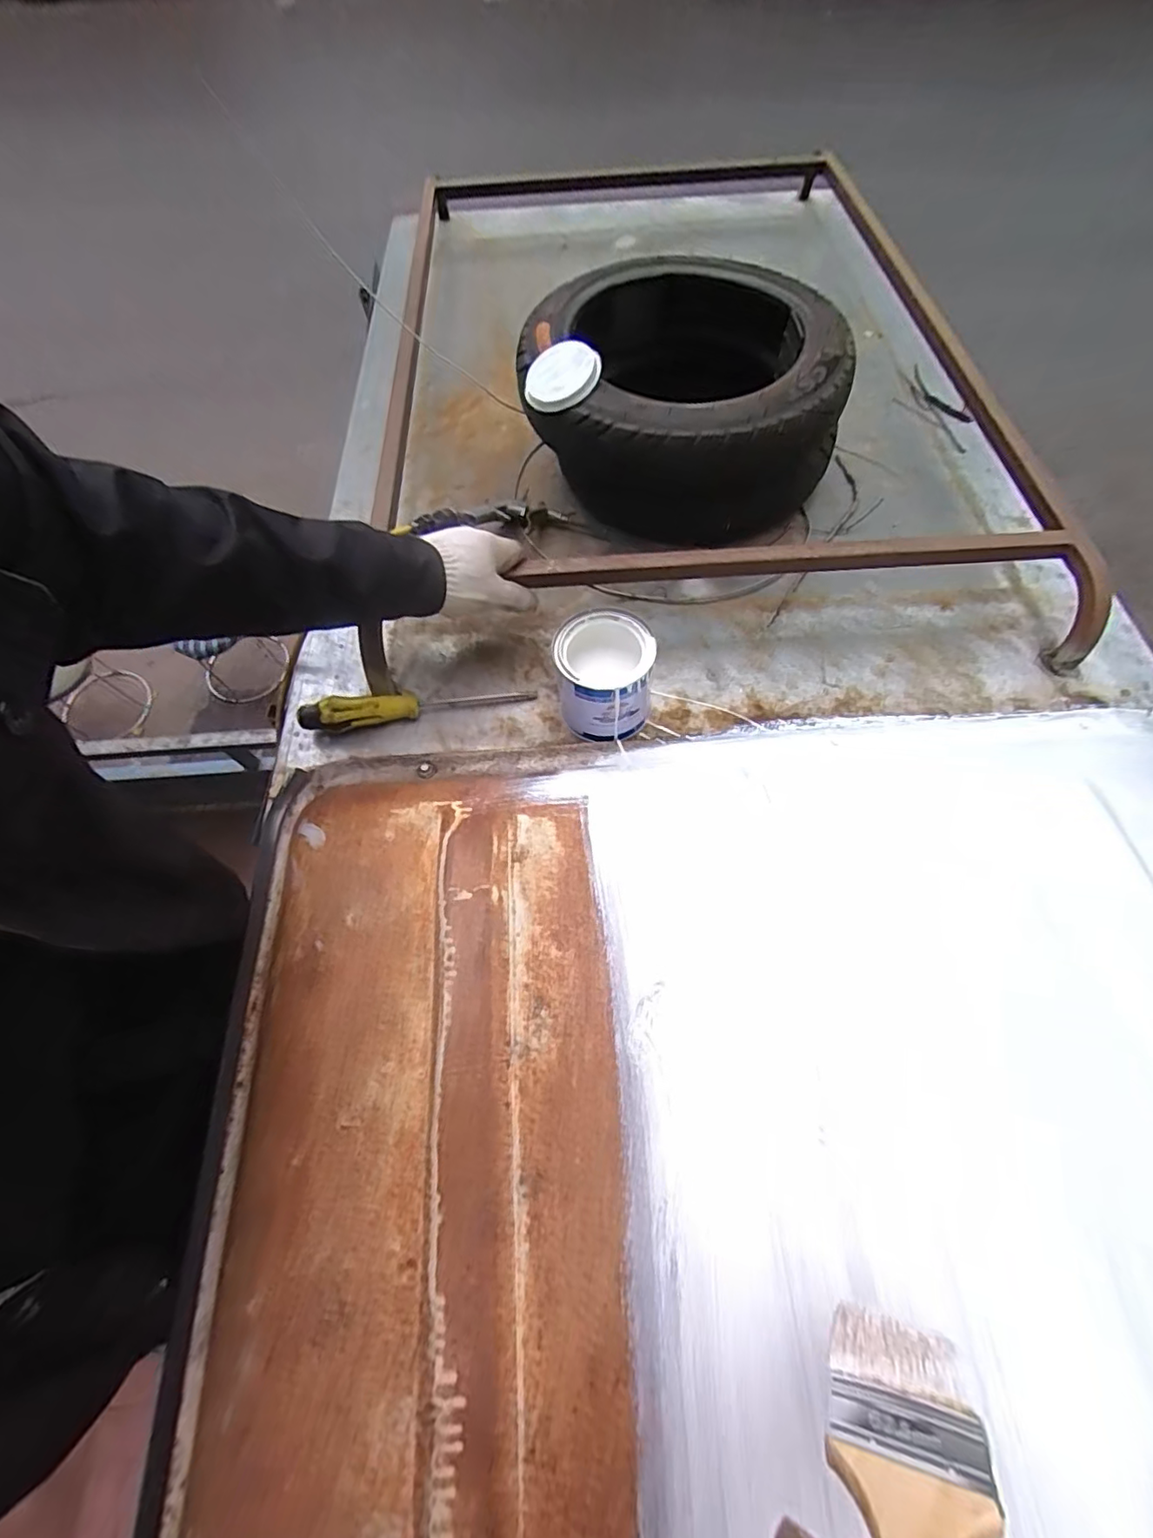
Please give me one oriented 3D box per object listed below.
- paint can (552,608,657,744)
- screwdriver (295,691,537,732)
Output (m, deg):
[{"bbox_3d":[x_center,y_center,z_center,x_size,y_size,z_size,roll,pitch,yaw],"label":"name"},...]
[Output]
[{"bbox_3d":[0.026,-0.084,0.545,0.088,0.095,0.099,-11,67,-4],"label":"paint can"},{"bbox_3d":[-0.156,-0.064,0.568,0.223,0.038,0.024,-11,67,-4],"label":"screwdriver"}]

